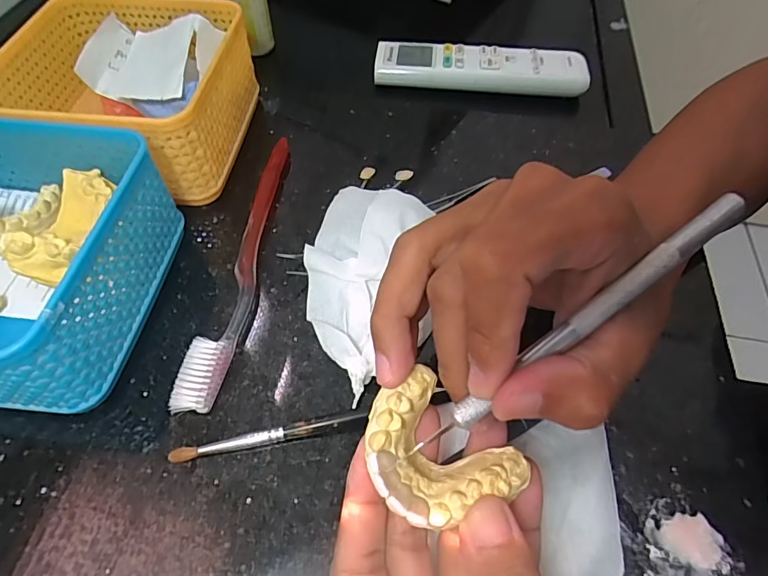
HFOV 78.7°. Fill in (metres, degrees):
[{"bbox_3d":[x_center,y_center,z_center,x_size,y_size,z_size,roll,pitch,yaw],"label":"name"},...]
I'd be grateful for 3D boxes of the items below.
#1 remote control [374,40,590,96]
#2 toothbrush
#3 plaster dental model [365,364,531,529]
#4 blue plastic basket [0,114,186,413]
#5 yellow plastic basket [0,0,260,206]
[{"bbox_3d":[0.083,-0.191,0.402,0.178,0.021,0.044,7,54,4],"label":"remote control"},{"bbox_3d":[-0.076,-0.019,0.266,0.019,0.016,0.184,7,54,4],"label":"toothbrush"},{"bbox_3d":[0.016,0.056,0.155,0.050,0.022,0.041,36,60,22],"label":"plaster dental model"},{"bbox_3d":[-0.188,-0.015,0.233,0.131,0.067,0.130,6,54,3],"label":"blue plastic basket"},{"bbox_3d":[-0.161,-0.120,0.302,0.128,0.072,0.130,6,54,3],"label":"yellow plastic basket"}]

